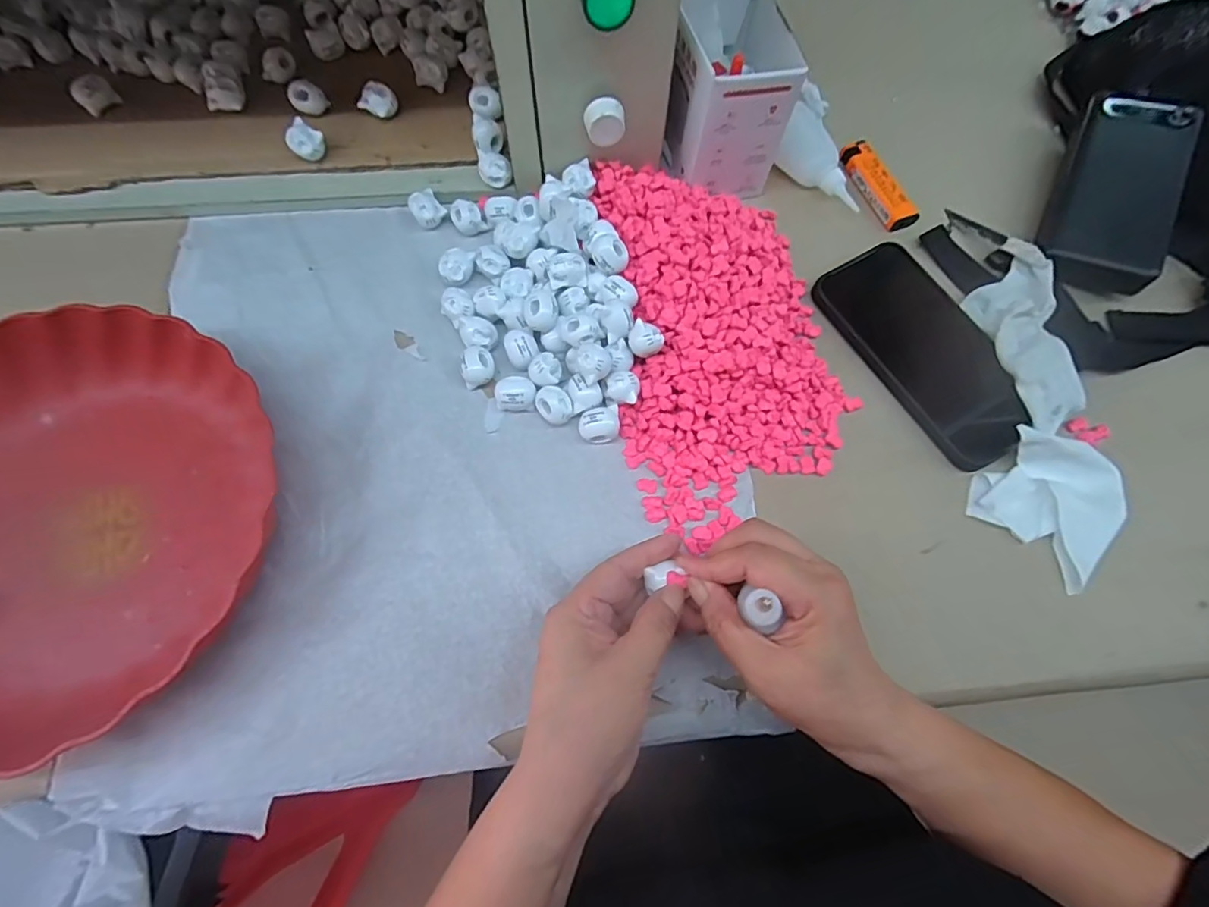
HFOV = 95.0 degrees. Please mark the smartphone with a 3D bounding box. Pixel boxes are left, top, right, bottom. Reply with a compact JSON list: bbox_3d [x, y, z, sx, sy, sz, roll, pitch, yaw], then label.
[{"bbox_3d":[0.217,-0.073,0.371,0.077,0.014,0.163,-28,73,-12],"label":"smartphone"}]

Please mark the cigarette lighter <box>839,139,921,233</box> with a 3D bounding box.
[{"bbox_3d":[0.209,-0.207,0.423,0.022,0.011,0.083,-18,71,-9],"label":"cigarette lighter"}]

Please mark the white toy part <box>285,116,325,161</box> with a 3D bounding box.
[{"bbox_3d":[-0.217,-0.225,0.406,0.023,0.021,0.021,28,71,8],"label":"white toy part"}]

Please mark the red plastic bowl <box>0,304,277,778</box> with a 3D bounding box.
[{"bbox_3d":[-0.309,0.039,0.306,0.219,0.056,0.239,1,69,-2],"label":"red plastic bowl"}]

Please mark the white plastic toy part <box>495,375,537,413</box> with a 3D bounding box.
[{"bbox_3d":[-0.057,-0.038,0.356,0.025,0.016,0.019,4,69,-1],"label":"white plastic toy part"}]

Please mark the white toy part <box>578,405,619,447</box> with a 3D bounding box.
[{"bbox_3d":[-0.003,-0.017,0.346,0.025,0.019,0.019,-12,70,-7],"label":"white toy part"}]

